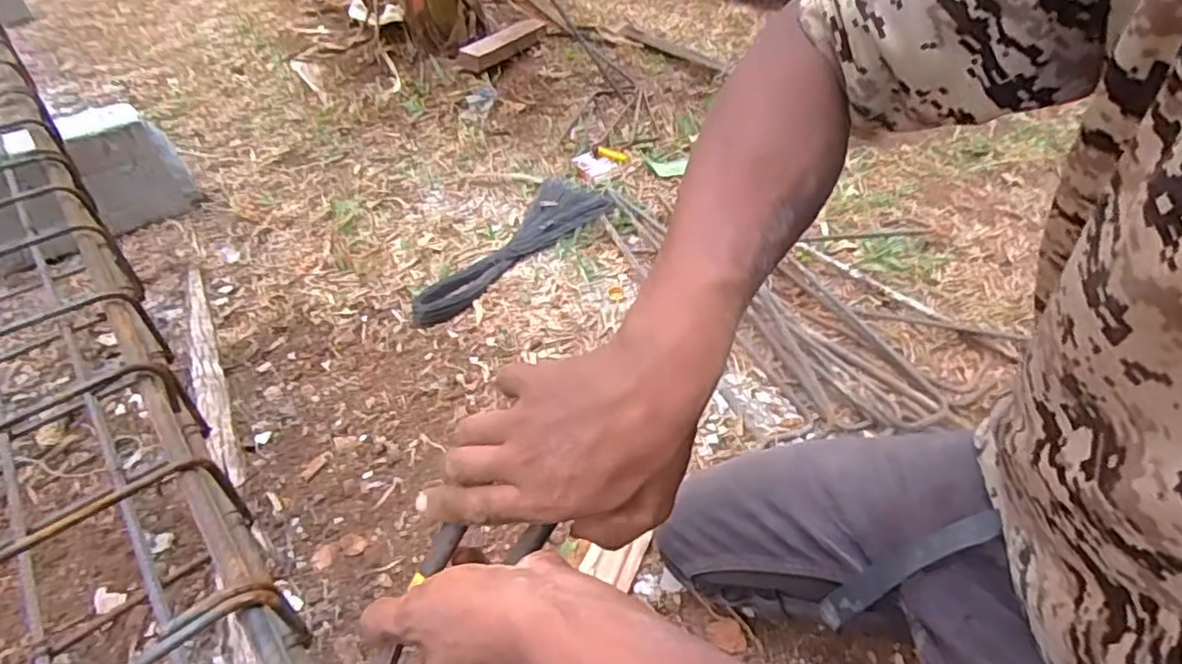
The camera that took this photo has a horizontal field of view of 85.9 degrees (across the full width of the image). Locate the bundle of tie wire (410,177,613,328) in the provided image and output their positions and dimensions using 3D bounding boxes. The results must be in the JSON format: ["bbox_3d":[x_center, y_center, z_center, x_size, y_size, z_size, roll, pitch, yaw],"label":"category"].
[{"bbox_3d":[-0.133,-0.147,1.122,0.163,0.029,0.445,22,48,23],"label":"bundle of tie wire"}]

